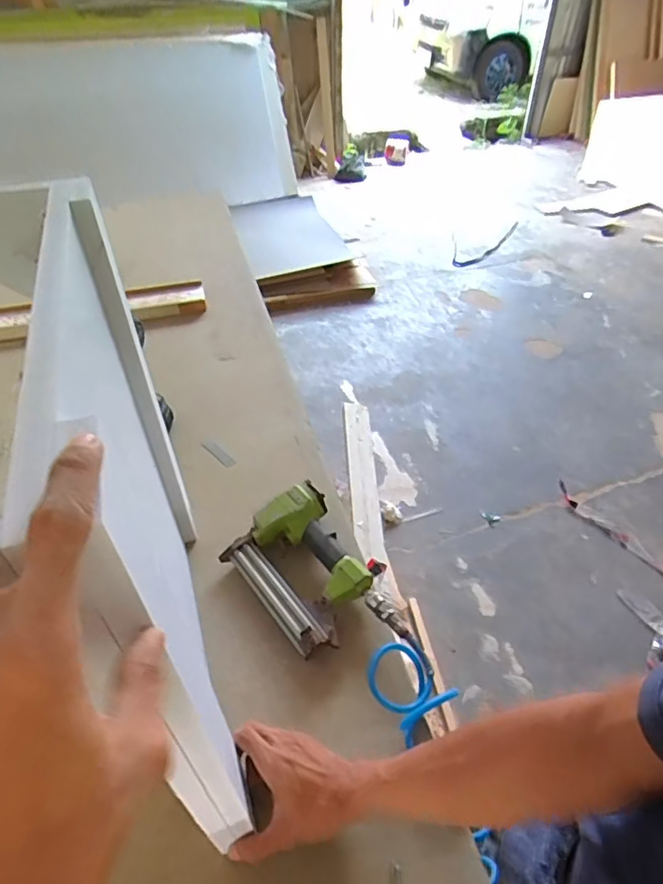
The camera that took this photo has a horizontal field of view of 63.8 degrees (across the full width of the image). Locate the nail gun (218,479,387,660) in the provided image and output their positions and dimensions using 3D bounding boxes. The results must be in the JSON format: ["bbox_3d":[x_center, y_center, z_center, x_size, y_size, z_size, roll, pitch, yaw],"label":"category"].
[{"bbox_3d":[-0.035,0.167,0.749,0.168,0.058,0.211,-31,50,-29],"label":"nail gun"}]

